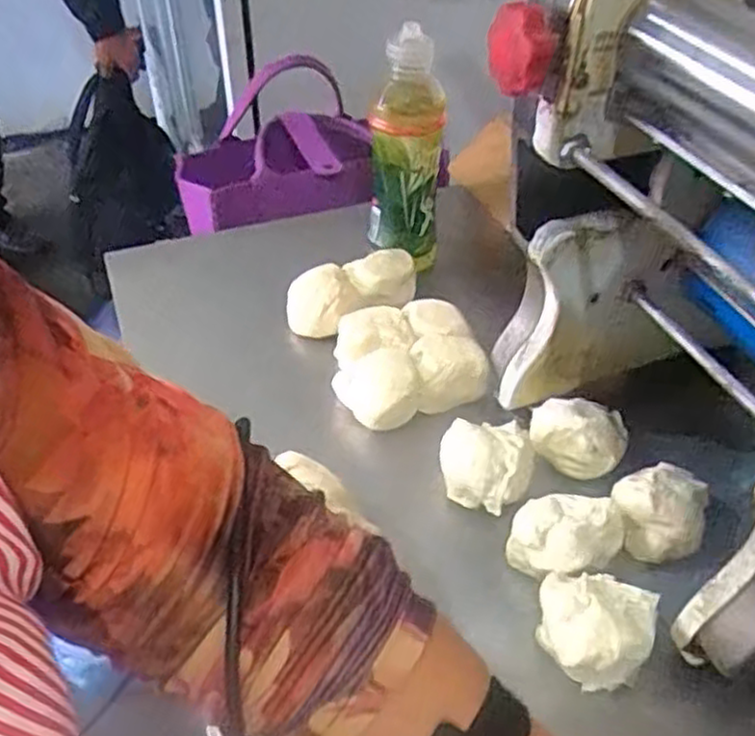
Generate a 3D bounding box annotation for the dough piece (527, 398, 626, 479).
[{"bbox_3d":[0.153,0.050,0.582,0.073,0.043,0.056,5,44,4],"label":"dough piece"}]

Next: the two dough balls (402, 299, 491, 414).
[{"bbox_3d":[0.055,-0.014,0.646,0.061,0.043,0.103,-4,44,-6],"label":"two dough balls"}]

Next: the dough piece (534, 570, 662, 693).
[{"bbox_3d":[0.132,0.158,0.465,0.067,0.039,0.056,16,45,15],"label":"dough piece"}]

